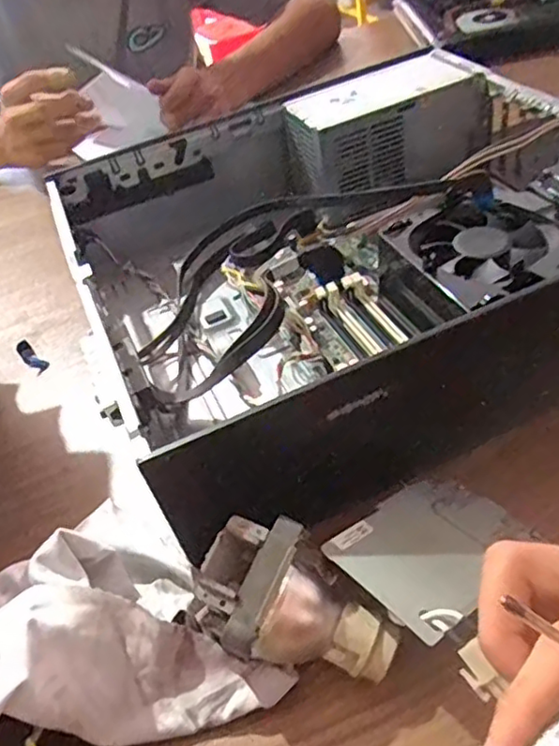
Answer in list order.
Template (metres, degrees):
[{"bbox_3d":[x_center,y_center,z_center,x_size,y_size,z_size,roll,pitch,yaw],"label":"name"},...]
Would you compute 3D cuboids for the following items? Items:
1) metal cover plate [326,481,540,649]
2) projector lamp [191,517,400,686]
[{"bbox_3d":[0.075,0.080,0.304,0.063,0.008,0.102,31,36,34],"label":"metal cover plate"},{"bbox_3d":[0.010,0.108,0.282,0.080,0.062,0.060,17,51,26],"label":"projector lamp"}]

